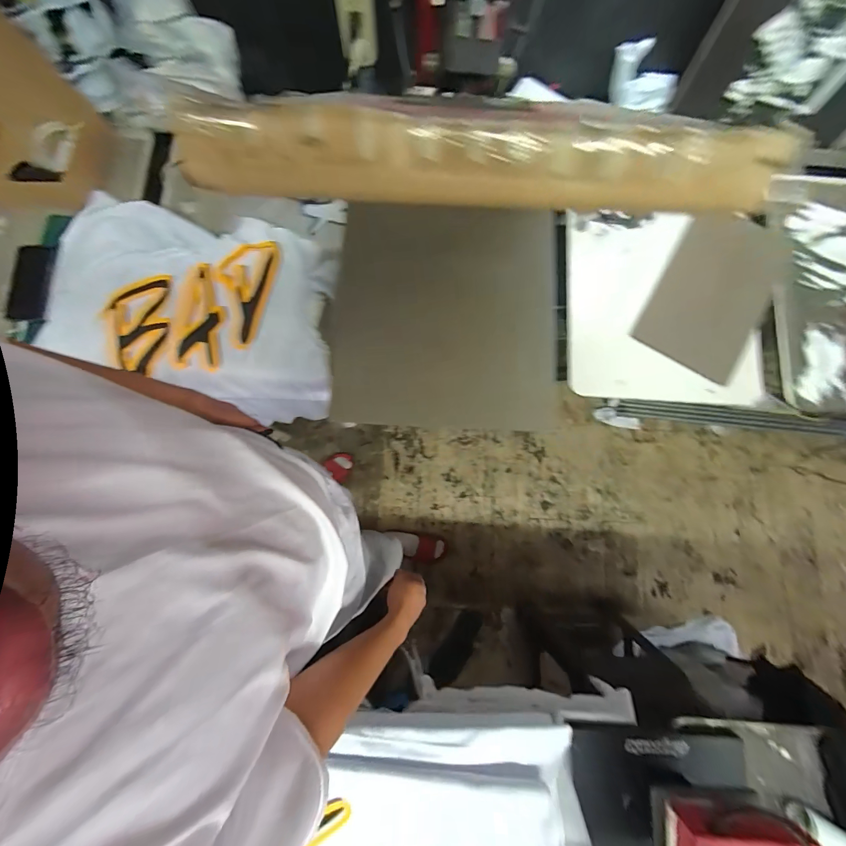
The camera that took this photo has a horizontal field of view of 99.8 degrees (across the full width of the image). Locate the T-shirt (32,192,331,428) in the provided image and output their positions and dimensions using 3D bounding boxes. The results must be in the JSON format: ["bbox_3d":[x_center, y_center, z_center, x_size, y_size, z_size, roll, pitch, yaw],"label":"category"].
[{"bbox_3d":[-0.463,-0.251,0.757,0.568,0.105,0.364,13,79,2],"label":"T-shirt"}]

